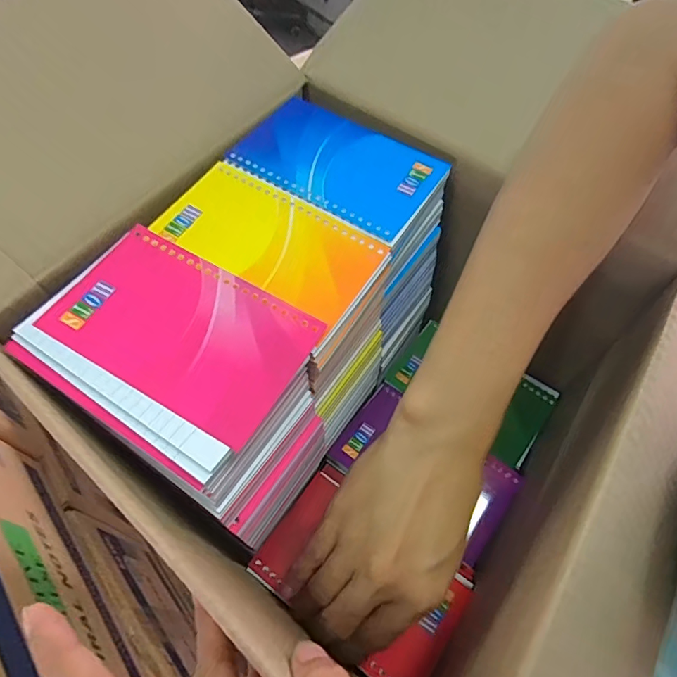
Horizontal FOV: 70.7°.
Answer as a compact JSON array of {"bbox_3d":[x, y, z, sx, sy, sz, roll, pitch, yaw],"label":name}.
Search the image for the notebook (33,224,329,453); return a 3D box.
[{"bbox_3d":[-0.081,-0.007,0.248,0.126,0.008,0.079,28,61,14],"label":"notebook"}]

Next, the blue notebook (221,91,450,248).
[{"bbox_3d":[-0.002,-0.116,0.315,0.130,0.006,0.081,30,62,15],"label":"blue notebook"}]

